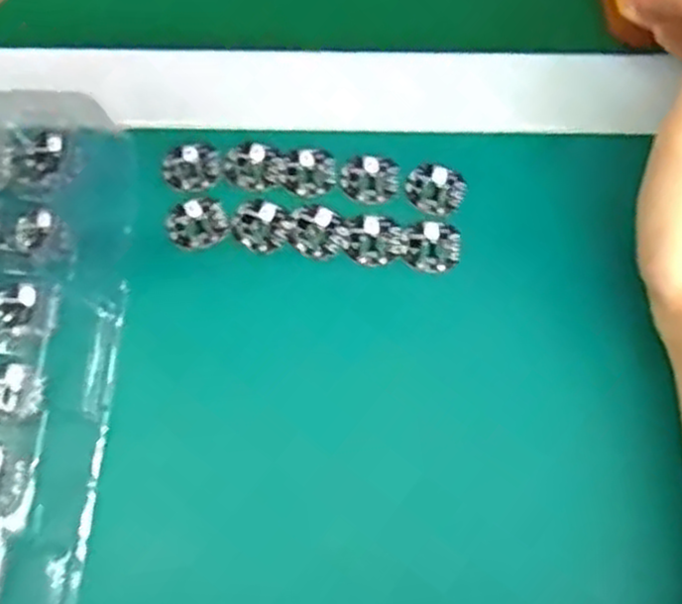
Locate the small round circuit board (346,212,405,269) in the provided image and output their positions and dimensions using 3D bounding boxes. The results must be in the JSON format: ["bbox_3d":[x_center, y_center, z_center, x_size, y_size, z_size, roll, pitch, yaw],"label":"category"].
[{"bbox_3d":[0.014,-0.026,0.319,0.022,0.004,0.022,0,69,-1],"label":"small round circuit board"}]

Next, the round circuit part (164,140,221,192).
[{"bbox_3d":[-0.063,-0.058,0.331,0.023,0.004,0.025,-13,70,-6],"label":"round circuit part"}]

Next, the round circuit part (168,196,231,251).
[{"bbox_3d":[-0.059,-0.033,0.323,0.024,0.004,0.023,0,69,-1],"label":"round circuit part"}]

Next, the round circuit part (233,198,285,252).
[{"bbox_3d":[-0.034,-0.032,0.322,0.020,0.004,0.023,-13,68,-4],"label":"round circuit part"}]

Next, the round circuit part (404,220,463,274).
[{"bbox_3d":[0.038,-0.023,0.317,0.021,0.004,0.022,9,69,3],"label":"round circuit part"}]

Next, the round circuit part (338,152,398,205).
[{"bbox_3d":[0.012,-0.052,0.328,0.024,0.004,0.022,0,69,-1],"label":"round circuit part"}]

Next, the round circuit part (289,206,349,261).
[{"bbox_3d":[-0.010,-0.029,0.322,0.020,0.004,0.024,-37,74,-14],"label":"round circuit part"}]

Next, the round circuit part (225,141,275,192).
[{"bbox_3d":[-0.038,-0.058,0.331,0.019,0.004,0.023,-20,69,-6],"label":"round circuit part"}]

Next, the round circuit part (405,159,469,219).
[{"bbox_3d":[0.040,-0.048,0.327,0.024,0.004,0.024,37,73,13],"label":"round circuit part"}]

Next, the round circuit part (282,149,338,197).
[{"bbox_3d":[-0.013,-0.055,0.330,0.022,0.004,0.022,0,69,-1],"label":"round circuit part"}]

